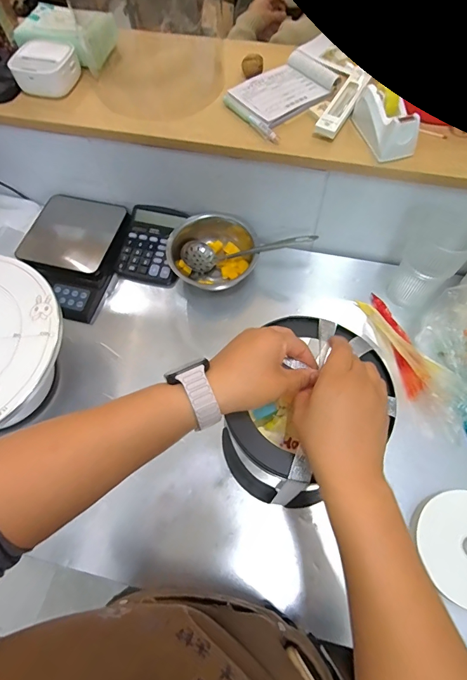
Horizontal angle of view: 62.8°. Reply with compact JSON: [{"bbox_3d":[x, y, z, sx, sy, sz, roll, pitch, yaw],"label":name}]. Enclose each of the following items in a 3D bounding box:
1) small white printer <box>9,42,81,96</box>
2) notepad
[{"bbox_3d":[-0.308,-0.453,0.638,0.101,0.059,0.078,-1,64,1],"label":"small white printer"},{"bbox_3d":[0.086,-0.410,0.624,0.166,0.016,0.112,-36,68,-15],"label":"notepad"}]

